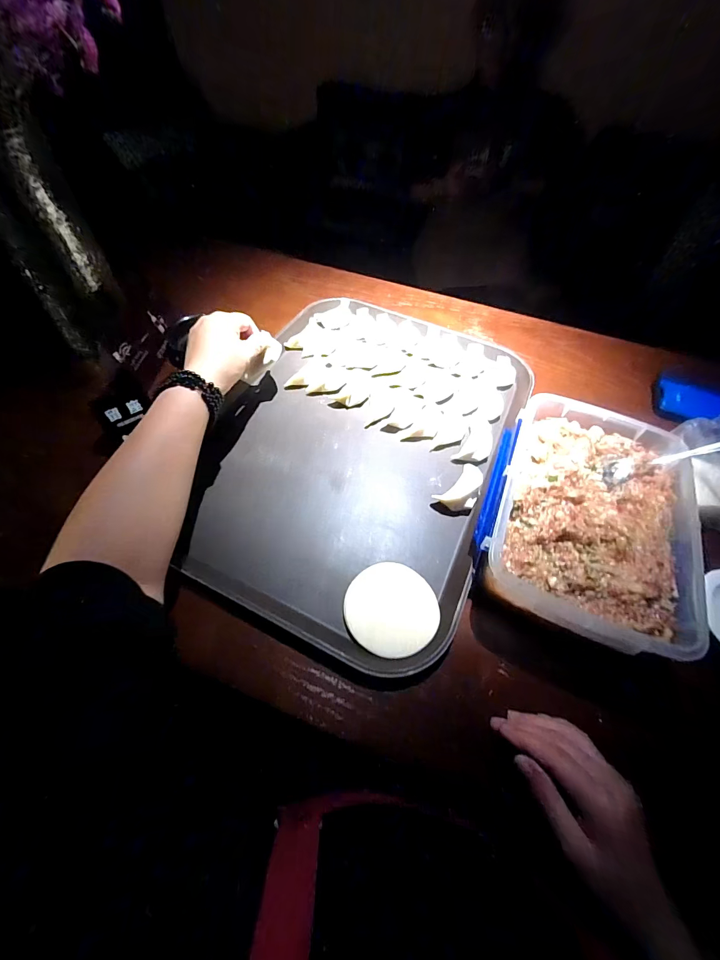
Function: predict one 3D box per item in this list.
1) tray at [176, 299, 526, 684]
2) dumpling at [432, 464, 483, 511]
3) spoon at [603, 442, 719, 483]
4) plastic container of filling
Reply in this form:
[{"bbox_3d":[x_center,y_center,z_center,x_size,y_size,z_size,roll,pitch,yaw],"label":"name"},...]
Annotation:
[{"bbox_3d":[0.001,-0.059,0.462,0.348,0.023,0.480,22,58,12],"label":"tray"},{"bbox_3d":[0.122,0.011,0.425,0.063,0.019,0.040,-35,65,-22],"label":"dumpling"},{"bbox_3d":[0.341,-0.023,0.382,0.147,0.020,0.028,-16,54,19],"label":"spoon"},{"bbox_3d":[0.227,0.035,0.378,0.180,0.071,0.261,21,59,11],"label":"plastic container of filling"}]

